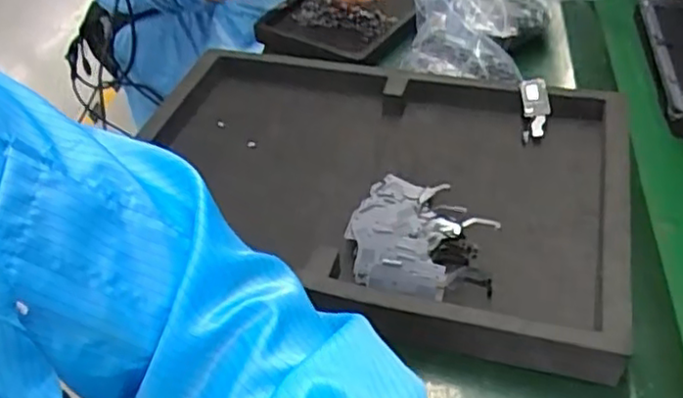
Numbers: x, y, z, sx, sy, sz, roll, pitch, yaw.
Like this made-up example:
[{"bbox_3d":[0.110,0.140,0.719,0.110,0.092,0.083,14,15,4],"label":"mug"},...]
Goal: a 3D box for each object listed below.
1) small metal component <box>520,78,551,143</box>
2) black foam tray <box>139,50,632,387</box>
[{"bbox_3d":[0.178,-0.082,0.612,0.025,0.012,0.064,4,68,5],"label":"small metal component"},{"bbox_3d":[0.015,-0.010,0.575,0.432,0.063,0.289,9,44,10],"label":"black foam tray"}]

